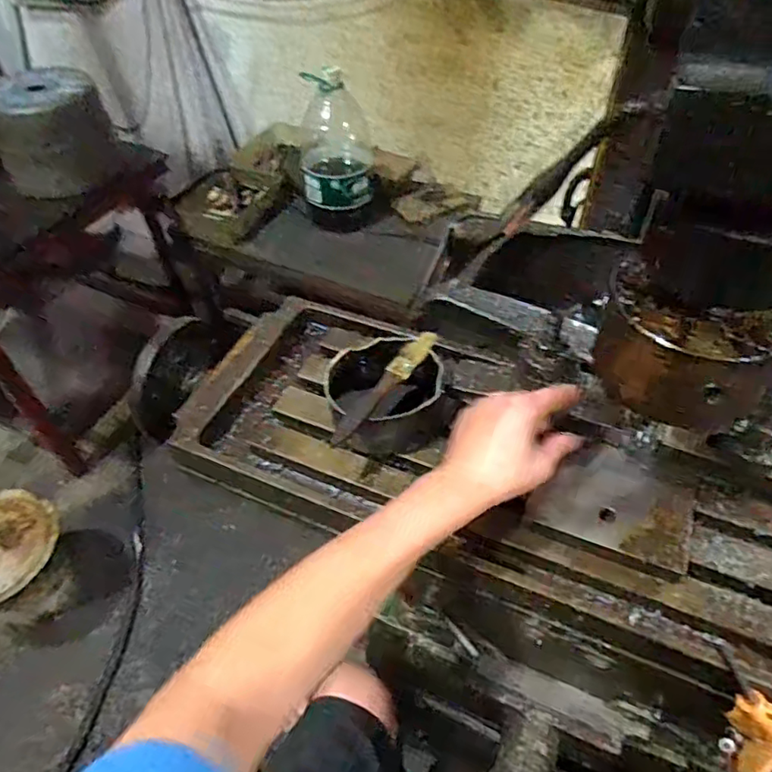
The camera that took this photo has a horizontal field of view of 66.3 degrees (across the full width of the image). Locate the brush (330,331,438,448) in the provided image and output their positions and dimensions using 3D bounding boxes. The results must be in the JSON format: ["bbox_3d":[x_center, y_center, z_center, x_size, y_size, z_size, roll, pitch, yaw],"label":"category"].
[{"bbox_3d":[0.001,0.000,0.544,0.022,0.019,0.147,28,56,23],"label":"brush"}]

